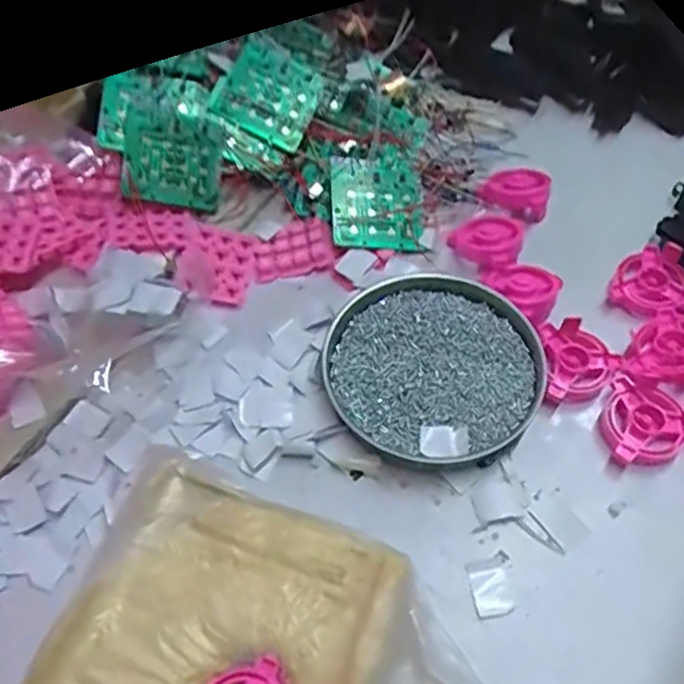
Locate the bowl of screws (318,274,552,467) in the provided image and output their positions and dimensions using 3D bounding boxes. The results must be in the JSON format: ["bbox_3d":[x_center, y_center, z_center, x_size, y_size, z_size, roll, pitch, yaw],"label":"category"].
[{"bbox_3d":[0.061,0.014,0.419,0.131,0.018,0.135,-2,57,2],"label":"bowl of screws"}]

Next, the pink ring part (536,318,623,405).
[{"bbox_3d":[0.153,0.012,0.414,0.048,0.024,0.051,0,57,4],"label":"pink ring part"}]

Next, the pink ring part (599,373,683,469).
[{"bbox_3d":[0.178,0.051,0.391,0.051,0.018,0.053,-2,57,2],"label":"pink ring part"}]

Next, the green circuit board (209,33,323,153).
[{"bbox_3d":[-0.057,-0.194,0.507,0.073,0.010,0.069,28,84,-4],"label":"green circuit board"}]

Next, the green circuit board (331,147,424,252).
[{"bbox_3d":[0.026,-0.108,0.487,0.068,0.006,0.085,4,71,-11],"label":"green circuit board"}]

